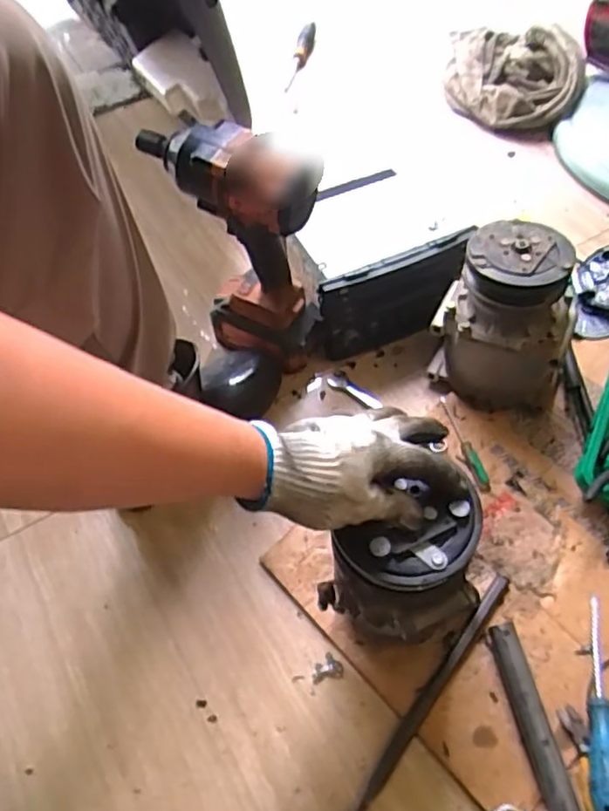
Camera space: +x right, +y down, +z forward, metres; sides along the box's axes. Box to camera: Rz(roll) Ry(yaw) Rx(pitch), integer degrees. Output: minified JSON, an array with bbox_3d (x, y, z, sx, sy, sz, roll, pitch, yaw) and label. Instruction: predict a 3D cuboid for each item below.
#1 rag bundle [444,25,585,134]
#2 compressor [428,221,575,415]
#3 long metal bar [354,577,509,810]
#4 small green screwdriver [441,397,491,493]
[{"bbox_3d":[0.376,-0.606,1.183,0.238,0.082,0.312,10,58,8],"label":"rag bundle"},{"bbox_3d":[0.217,-0.096,0.725,0.141,0.192,0.123,5,57,7],"label":"compressor"},{"bbox_3d":[0.117,0.265,0.604,0.016,0.011,0.262,33,64,23],"label":"long metal bar"},{"bbox_3d":[0.182,0.039,0.749,0.018,0.012,0.133,-13,56,-5],"label":"small green screwdriver"}]

